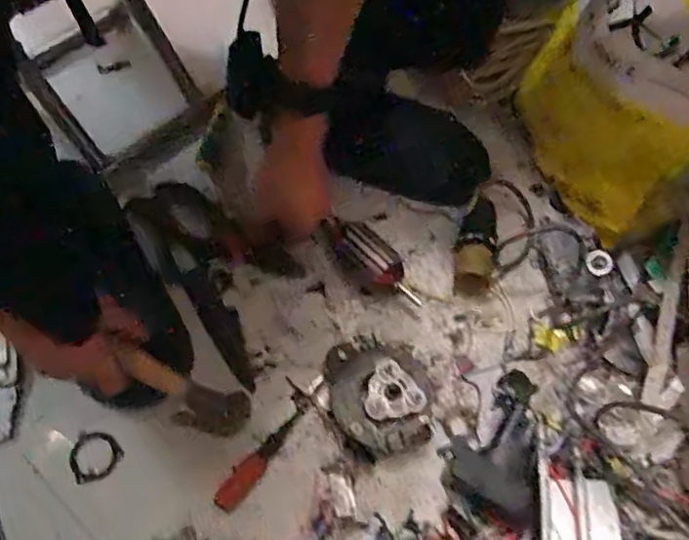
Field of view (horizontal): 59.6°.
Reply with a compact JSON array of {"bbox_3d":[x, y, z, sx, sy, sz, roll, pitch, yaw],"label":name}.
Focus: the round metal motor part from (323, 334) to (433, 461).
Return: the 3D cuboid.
[{"bbox_3d":[0.040,0.118,0.599,0.103,0.058,0.121,-16,66,-11],"label":"round metal motor part"}]

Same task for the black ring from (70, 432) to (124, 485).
[{"bbox_3d":[-0.241,0.184,0.582,0.047,0.005,0.047,1,64,-3],"label":"black ring"}]

